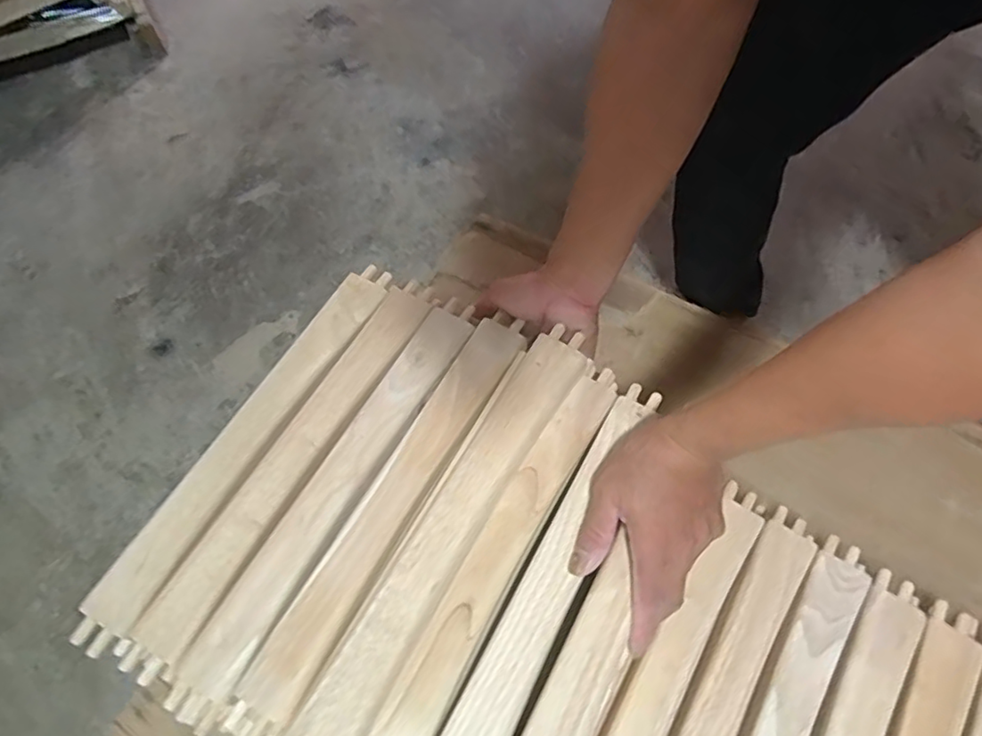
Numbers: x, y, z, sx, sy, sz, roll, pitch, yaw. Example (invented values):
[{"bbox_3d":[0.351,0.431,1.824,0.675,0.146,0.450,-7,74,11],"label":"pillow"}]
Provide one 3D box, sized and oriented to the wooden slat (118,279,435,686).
[{"bbox_3d":[-0.172,0.076,0.522,0.050,0.012,0.392,26,66,14],"label":"wooden slat"}]

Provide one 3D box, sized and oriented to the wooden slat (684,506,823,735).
[{"bbox_3d":[0.184,0.295,0.482,0.044,0.011,0.390,30,67,16],"label":"wooden slat"}]

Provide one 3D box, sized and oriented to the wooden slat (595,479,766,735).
[{"bbox_3d":[0.139,0.265,0.490,0.054,0.013,0.387,29,67,16],"label":"wooden slat"}]

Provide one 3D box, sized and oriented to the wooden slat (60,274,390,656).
[{"bbox_3d":[-0.216,0.055,0.532,0.047,0.010,0.395,26,66,14],"label":"wooden slat"}]

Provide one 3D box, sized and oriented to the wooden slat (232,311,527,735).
[{"bbox_3d":[-0.083,0.115,0.501,0.046,0.025,0.395,27,67,14],"label":"wooden slat"}]

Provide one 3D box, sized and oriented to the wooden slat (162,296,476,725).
[{"bbox_3d":[-0.129,0.096,0.510,0.049,0.015,0.398,26,66,14],"label":"wooden slat"}]

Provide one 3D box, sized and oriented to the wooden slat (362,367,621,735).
[{"bbox_3d":[0.000,0.158,0.465,0.043,0.012,0.387,27,66,15],"label":"wooden slat"}]

